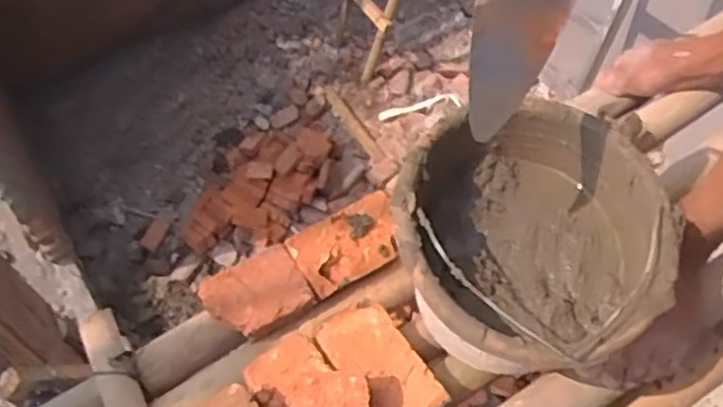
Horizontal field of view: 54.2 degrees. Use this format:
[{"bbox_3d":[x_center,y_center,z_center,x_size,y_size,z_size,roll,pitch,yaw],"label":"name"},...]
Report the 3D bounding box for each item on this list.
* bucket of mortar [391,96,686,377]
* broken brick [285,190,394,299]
[{"bbox_3d":[0.165,0.050,0.723,0.253,0.160,0.269,-1,55,2],"label":"bucket of mortar"},{"bbox_3d":[-0.022,0.050,0.828,0.121,0.048,0.078,-28,92,-18],"label":"broken brick"}]

